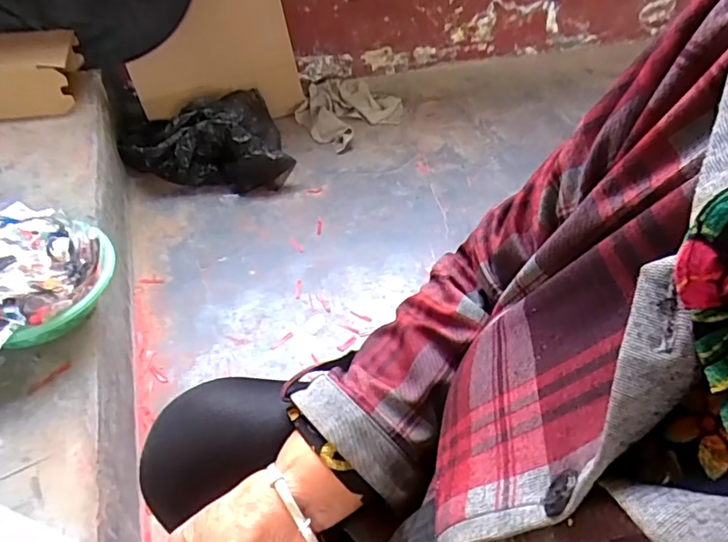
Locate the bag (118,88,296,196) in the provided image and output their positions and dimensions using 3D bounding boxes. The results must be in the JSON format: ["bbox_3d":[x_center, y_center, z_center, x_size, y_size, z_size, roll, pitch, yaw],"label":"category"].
[{"bbox_3d":[-0.400,-0.319,1.346,0.384,0.158,0.311,-18,48,-19],"label":"bag"}]

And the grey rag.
[{"bbox_3d":[-0.054,-0.492,1.603,0.283,0.057,0.332,35,53,29],"label":"grey rag"}]

